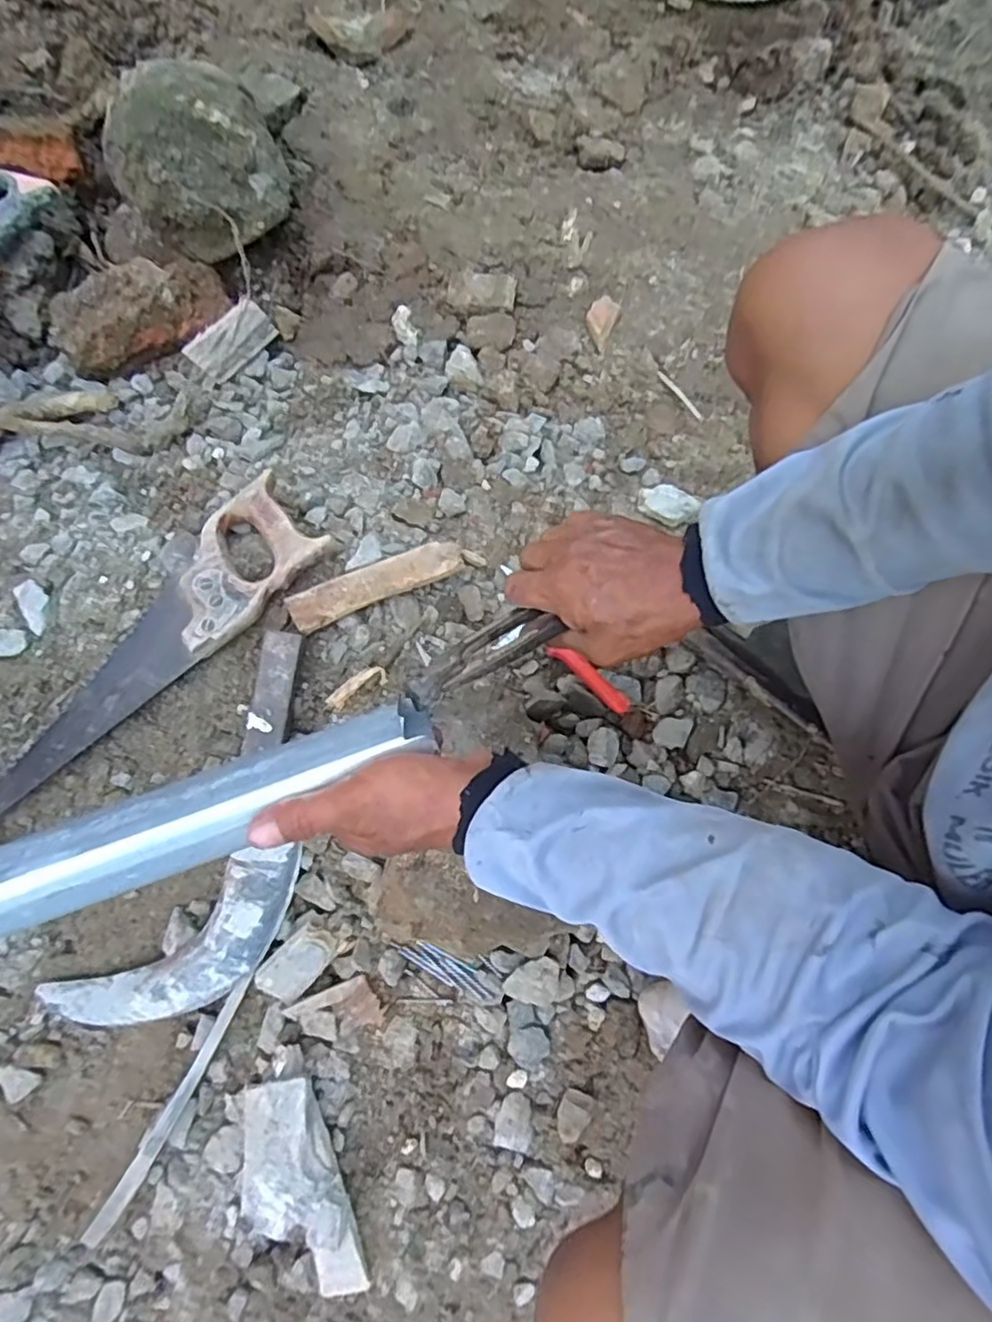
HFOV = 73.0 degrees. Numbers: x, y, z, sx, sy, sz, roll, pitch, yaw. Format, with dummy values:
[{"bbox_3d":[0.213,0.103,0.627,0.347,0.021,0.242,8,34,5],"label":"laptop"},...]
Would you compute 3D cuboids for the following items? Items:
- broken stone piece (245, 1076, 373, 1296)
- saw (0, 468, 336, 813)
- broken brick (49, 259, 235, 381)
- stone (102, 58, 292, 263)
[{"bbox_3d":[-0.159,0.416,0.524,0.074,0.030,0.158,-20,76,-5],"label":"broken stone piece"},{"bbox_3d":[-0.315,0.005,0.574,0.095,0.024,0.397,40,79,10],"label":"saw"},{"bbox_3d":[-0.406,-0.398,0.765,0.193,0.063,0.084,-19,76,-5],"label":"broken brick"},{"bbox_3d":[-0.320,-0.534,0.728,0.166,0.123,0.165,0,76,0],"label":"stone"}]

